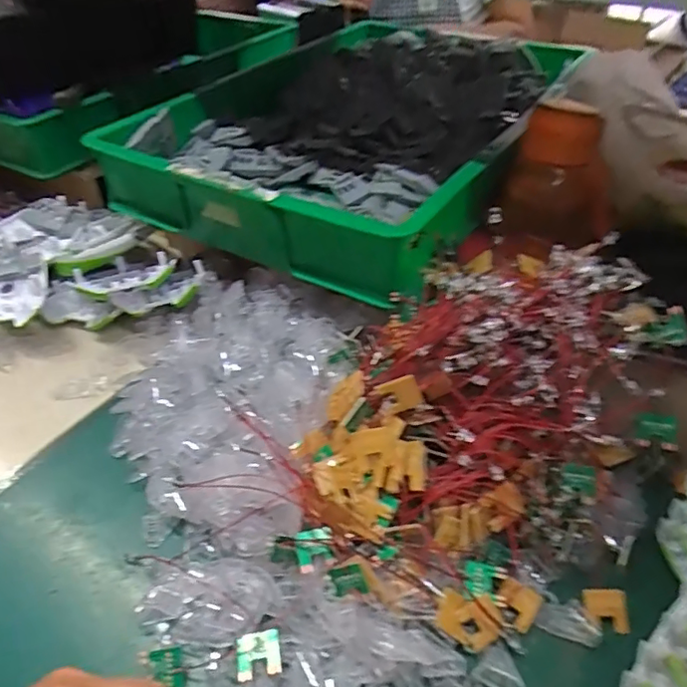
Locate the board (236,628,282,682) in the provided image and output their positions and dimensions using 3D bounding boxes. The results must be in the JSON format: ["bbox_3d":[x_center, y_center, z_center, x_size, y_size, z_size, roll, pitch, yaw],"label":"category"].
[{"bbox_3d":[-0.052,0.189,0.336,0.026,0.007,0.025,-14,39,-7],"label":"board"}]

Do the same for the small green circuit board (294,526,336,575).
[{"bbox_3d":[-0.019,0.139,0.373,0.025,0.006,0.026,-12,80,3],"label":"small green circuit board"}]

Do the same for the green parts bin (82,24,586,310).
[{"bbox_3d":[0.032,-0.255,0.639,0.365,0.089,0.493,22,47,24],"label":"green parts bin"}]

